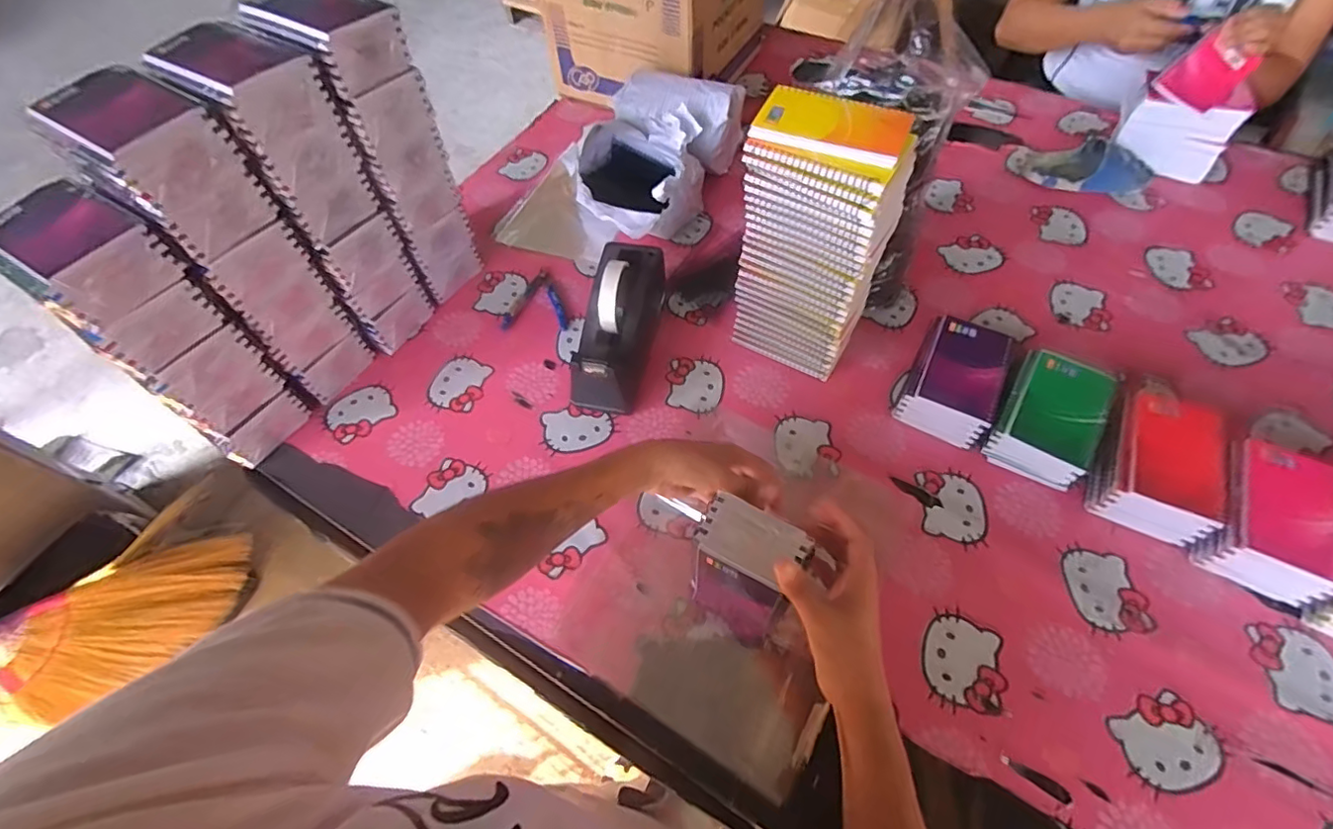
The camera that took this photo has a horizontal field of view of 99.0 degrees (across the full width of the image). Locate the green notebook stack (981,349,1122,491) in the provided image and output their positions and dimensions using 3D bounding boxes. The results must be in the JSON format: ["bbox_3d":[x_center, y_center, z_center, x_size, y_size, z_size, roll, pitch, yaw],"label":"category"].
[{"bbox_3d":[0.417,0.006,0.626,0.089,0.066,0.131,29,63,19],"label":"green notebook stack"}]

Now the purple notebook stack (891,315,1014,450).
[{"bbox_3d":[0.333,-0.039,0.661,0.091,0.066,0.136,26,62,18],"label":"purple notebook stack"}]

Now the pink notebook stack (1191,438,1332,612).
[{"bbox_3d":[0.593,0.104,0.562,0.096,0.060,0.134,25,62,17],"label":"pink notebook stack"}]

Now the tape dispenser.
[{"bbox_3d":[-0.056,-0.110,0.694,0.075,0.121,0.215,10,59,9],"label":"tape dispenser"}]

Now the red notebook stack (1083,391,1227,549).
[{"bbox_3d":[0.510,0.053,0.596,0.100,0.065,0.138,20,61,15],"label":"red notebook stack"}]

